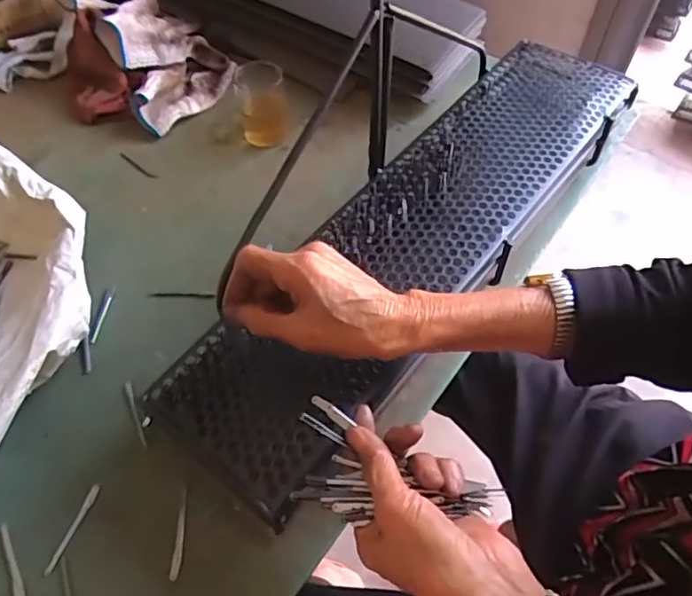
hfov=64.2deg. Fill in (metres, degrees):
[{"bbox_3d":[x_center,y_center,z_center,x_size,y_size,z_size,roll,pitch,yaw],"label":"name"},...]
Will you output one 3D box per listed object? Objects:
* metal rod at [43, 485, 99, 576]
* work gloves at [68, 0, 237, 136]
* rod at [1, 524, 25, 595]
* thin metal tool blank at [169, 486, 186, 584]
[{"bbox_3d":[-0.212,0.179,0.429,0.006,0.004,0.067,16,57,10],"label":"metal rod"},{"bbox_3d":[-0.268,-0.318,0.727,0.199,0.083,0.213,-24,59,-16],"label":"work gloves"},{"bbox_3d":[-0.249,0.199,0.412,0.007,0.004,0.064,-26,60,-17],"label":"rod"},{"bbox_3d":[-0.127,0.180,0.423,0.007,0.004,0.065,0,56,0],"label":"thin metal tool blank"}]

